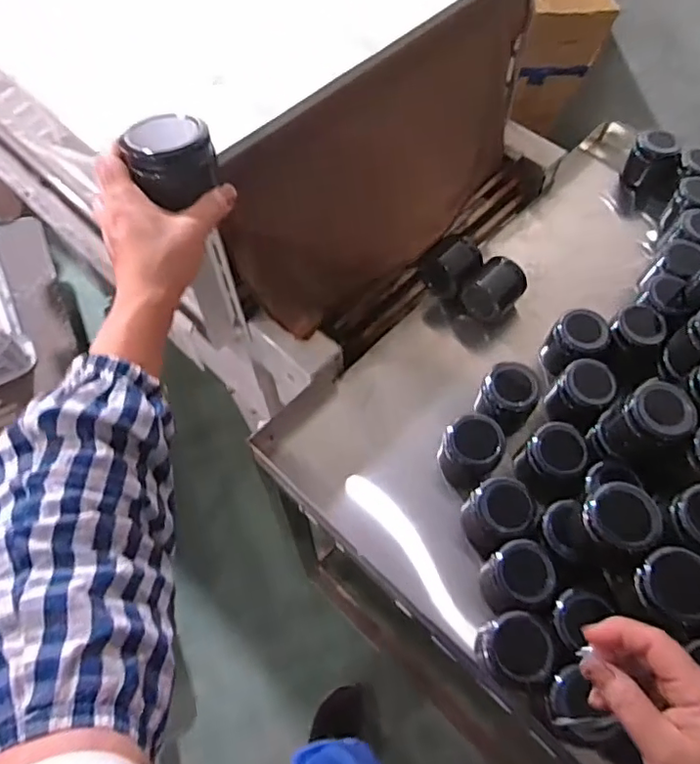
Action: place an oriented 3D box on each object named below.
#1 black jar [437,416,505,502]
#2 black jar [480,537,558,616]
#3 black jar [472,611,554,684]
[{"bbox_3d":[0.135,0.081,0.641,0.063,0.066,0.066,-1,59,1],"label":"black jar"},{"bbox_3d":[0.171,0.199,0.578,0.064,0.067,0.060,-1,59,1],"label":"black jar"},{"bbox_3d":[0.156,0.259,0.550,0.066,0.063,0.064,-21,61,-11],"label":"black jar"}]

